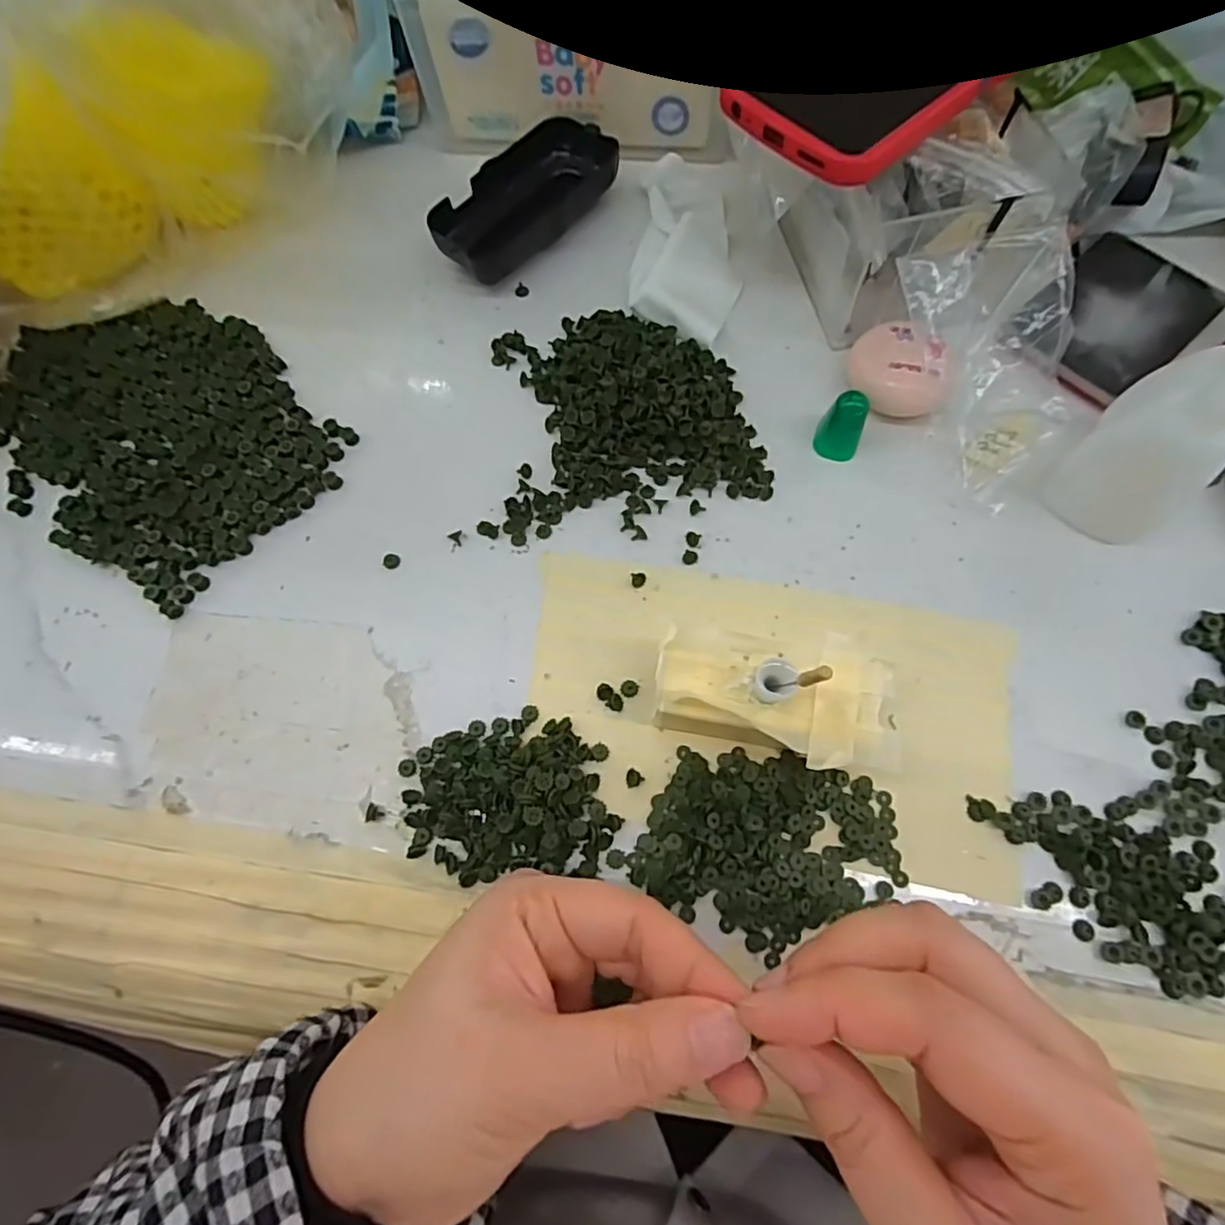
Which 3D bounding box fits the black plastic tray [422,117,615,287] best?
[{"bbox_3d":[-0.048,-0.223,0.346,0.108,0.022,0.051,-43,74,-12],"label":"black plastic tray"}]

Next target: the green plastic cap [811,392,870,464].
[{"bbox_3d":[0.106,-0.085,0.289,0.019,0.028,0.017,34,75,13],"label":"green plastic cap"}]

